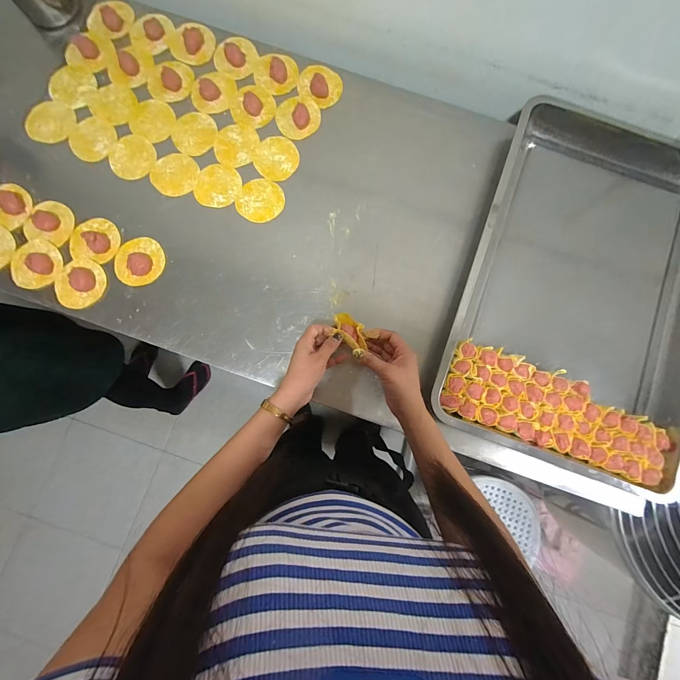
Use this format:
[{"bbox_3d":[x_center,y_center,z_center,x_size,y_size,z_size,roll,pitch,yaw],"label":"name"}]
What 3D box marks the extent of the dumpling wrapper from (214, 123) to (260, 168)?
[{"bbox_3d":[-0.191,-0.357,0.558,0.074,0.004,0.086,17,83,0],"label":"dumpling wrapper"}]

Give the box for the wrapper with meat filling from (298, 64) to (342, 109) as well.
[{"bbox_3d":[-0.037,-0.482,0.567,0.084,0.018,0.072,30,83,1],"label":"wrapper with meat filling"}]

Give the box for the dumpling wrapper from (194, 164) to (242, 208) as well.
[{"bbox_3d":[-0.219,-0.277,0.547,0.078,0.004,0.081,0,84,-2],"label":"dumpling wrapper"}]

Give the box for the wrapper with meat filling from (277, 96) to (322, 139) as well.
[{"bbox_3d":[-0.077,-0.415,0.562,0.080,0.013,0.083,-10,84,-3],"label":"wrapper with meat filling"}]

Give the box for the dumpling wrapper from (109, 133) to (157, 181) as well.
[{"bbox_3d":[-0.375,-0.329,0.551,0.078,0.004,0.082,1,83,-5],"label":"dumpling wrapper"}]

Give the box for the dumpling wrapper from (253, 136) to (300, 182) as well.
[{"bbox_3d":[-0.115,-0.332,0.557,0.079,0.004,0.085,0,84,-2],"label":"dumpling wrapper"}]

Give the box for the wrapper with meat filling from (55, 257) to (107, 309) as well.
[{"bbox_3d":[-0.436,-0.095,0.512,0.071,0.016,0.084,15,83,-1],"label":"wrapper with meat filling"}]

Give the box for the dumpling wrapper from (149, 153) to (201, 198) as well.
[{"bbox_3d":[-0.298,-0.298,0.549,0.081,0.004,0.081,0,84,-2],"label":"dumpling wrapper"}]

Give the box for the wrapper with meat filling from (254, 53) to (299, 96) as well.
[{"bbox_3d":[-0.120,-0.503,0.572,0.081,0.022,0.079,0,84,-2],"label":"wrapper with meat filling"}]

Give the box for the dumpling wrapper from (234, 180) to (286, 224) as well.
[{"bbox_3d":[-0.142,-0.250,0.545,0.079,0.004,0.081,0,84,-2],"label":"dumpling wrapper"}]

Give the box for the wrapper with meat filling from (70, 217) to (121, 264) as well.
[{"bbox_3d":[-0.420,-0.172,0.515,0.077,0.022,0.079,0,84,-2],"label":"wrapper with meat filling"}]

